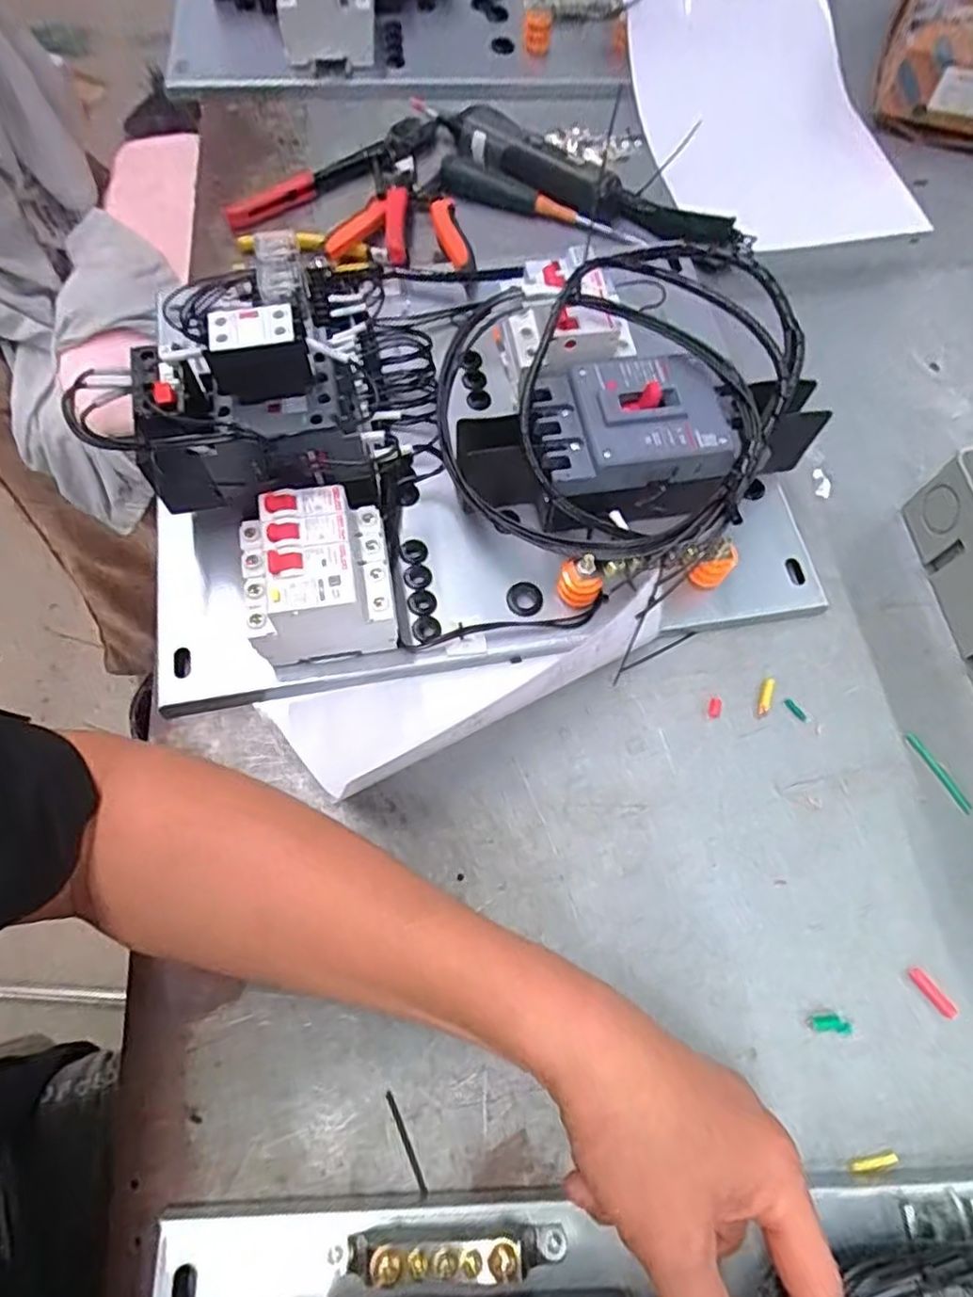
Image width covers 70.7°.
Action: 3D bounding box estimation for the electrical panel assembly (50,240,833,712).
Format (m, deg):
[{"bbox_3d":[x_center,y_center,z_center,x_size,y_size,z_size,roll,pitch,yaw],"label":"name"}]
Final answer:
[{"bbox_3d":[0.004,-0.139,0.414,0.401,0.130,0.302,-5,68,-4],"label":"electrical panel assembly"}]

